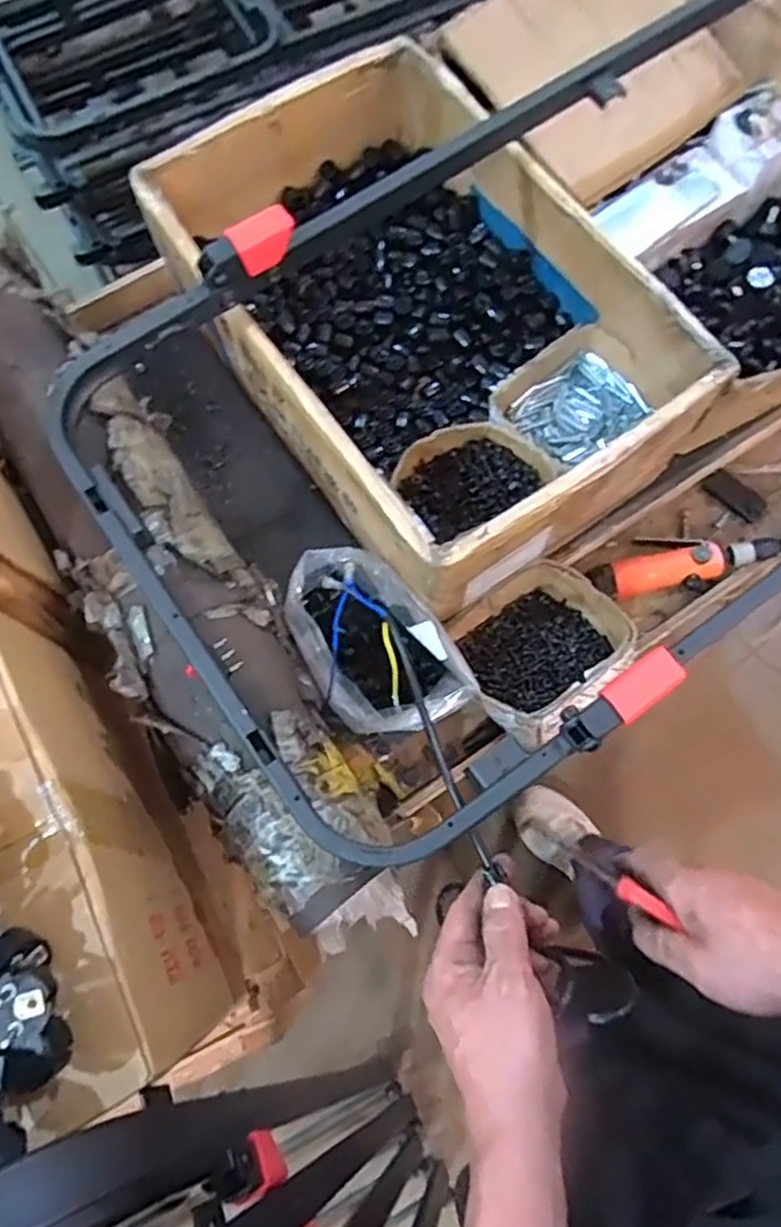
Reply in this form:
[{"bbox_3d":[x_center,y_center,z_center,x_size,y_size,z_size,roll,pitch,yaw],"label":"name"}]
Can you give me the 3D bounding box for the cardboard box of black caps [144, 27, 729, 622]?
[{"bbox_3d":[0.018,-0.311,0.752,0.346,0.170,0.553,-35,75,-9],"label":"cardboard box of black caps"}]

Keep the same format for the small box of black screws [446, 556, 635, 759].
[{"bbox_3d":[0.149,0.034,0.713,0.160,0.077,0.152,-36,76,-10],"label":"small box of black screws"}]

